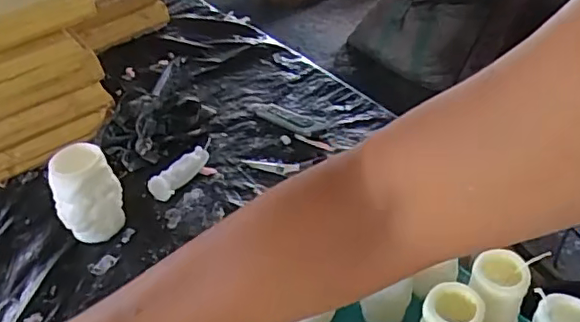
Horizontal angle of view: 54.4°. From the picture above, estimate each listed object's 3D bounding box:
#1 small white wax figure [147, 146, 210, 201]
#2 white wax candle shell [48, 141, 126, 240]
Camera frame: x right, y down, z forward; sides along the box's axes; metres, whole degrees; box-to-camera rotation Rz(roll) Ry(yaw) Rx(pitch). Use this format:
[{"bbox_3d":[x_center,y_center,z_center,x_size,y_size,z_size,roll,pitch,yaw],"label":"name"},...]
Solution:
[{"bbox_3d":[-0.142,0.010,0.744,0.036,0.029,0.103,15,46,21],"label":"small white wax figure"},{"bbox_3d":[-0.240,0.037,0.670,0.071,0.104,0.063,-20,44,-15],"label":"white wax candle shell"}]

